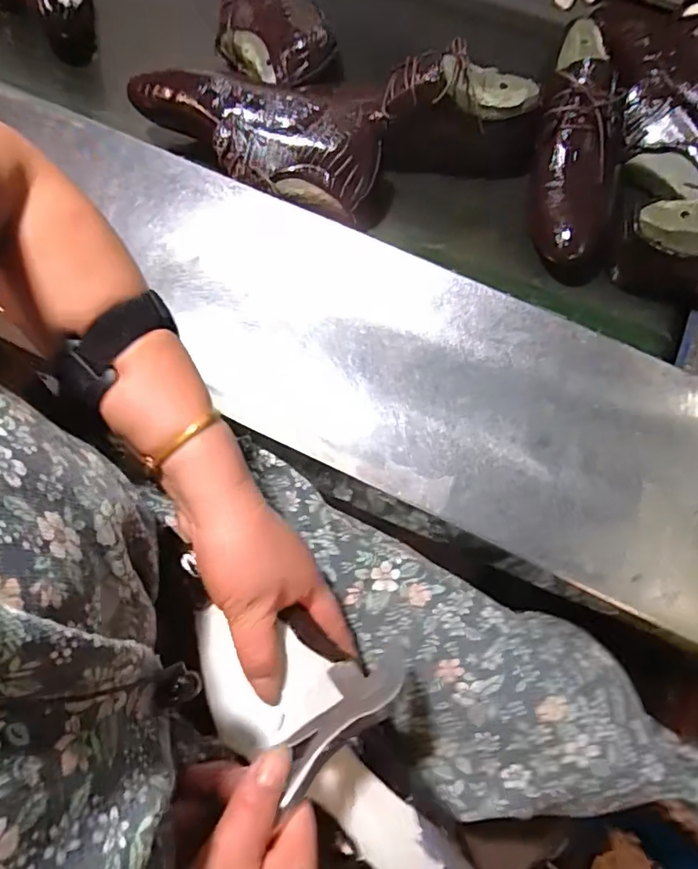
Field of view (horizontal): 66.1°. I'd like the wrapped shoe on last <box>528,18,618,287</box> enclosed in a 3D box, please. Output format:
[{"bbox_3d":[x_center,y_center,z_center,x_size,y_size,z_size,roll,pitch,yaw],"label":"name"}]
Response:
[{"bbox_3d":[0.238,-0.293,0.550,0.099,0.078,0.277,5,88,2],"label":"wrapped shoe on last"}]

